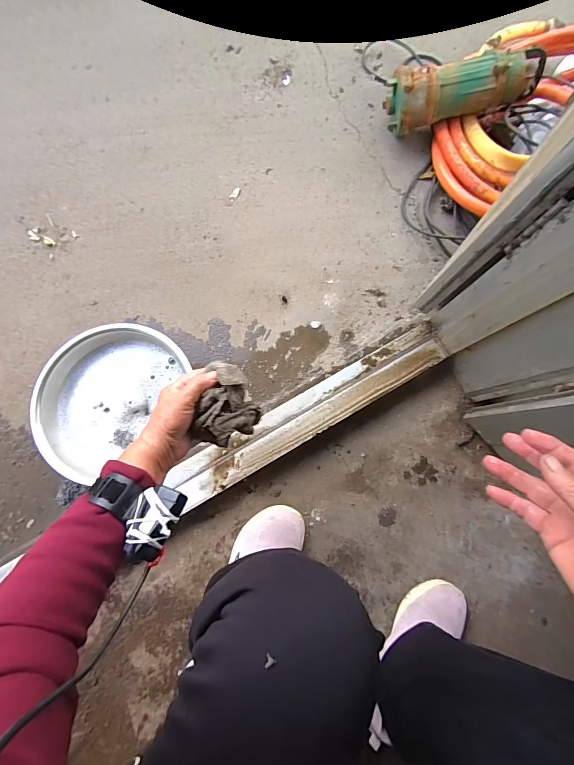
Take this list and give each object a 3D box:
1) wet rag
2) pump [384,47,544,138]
[{"bbox_3d":[-0.072,0.031,0.451,0.068,0.061,0.097,13,81,1],"label":"wet rag"},{"bbox_3d":[0.409,-0.680,0.831,0.337,0.113,0.110,-8,81,-2],"label":"pump"}]

